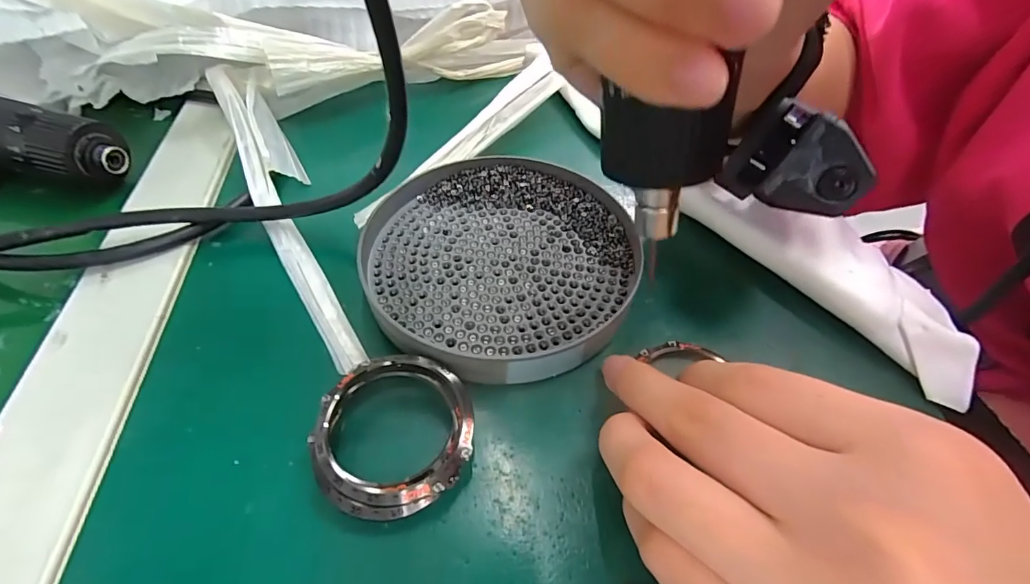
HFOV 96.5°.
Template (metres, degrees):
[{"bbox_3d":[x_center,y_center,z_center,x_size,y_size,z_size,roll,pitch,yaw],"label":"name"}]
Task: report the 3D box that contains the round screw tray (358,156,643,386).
[{"bbox_3d":[-0.007,-0.019,0.198,0.116,0.012,0.111,30,56,22],"label":"round screw tray"}]

